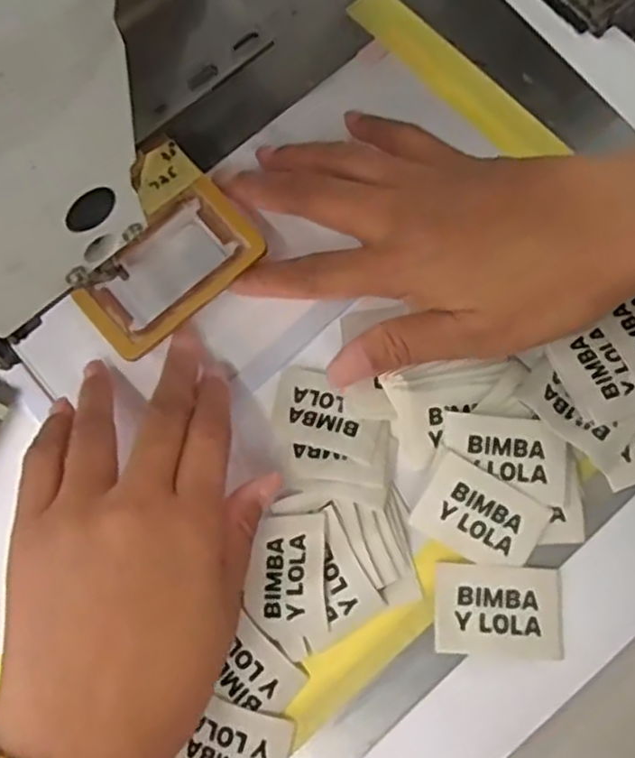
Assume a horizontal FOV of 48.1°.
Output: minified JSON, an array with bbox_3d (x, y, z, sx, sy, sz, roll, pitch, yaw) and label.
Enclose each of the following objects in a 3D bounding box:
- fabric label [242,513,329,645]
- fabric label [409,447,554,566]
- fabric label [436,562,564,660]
[{"bbox_3d":[-0.011,0.078,0.282,0.030,0.007,0.047,-3,73,3],"label":"fabric label"},{"bbox_3d":[0.065,0.055,0.284,0.048,0.004,0.033,29,92,-3],"label":"fabric label"},{"bbox_3d":[0.072,0.091,0.281,0.048,0.004,0.034,2,74,4],"label":"fabric label"}]

